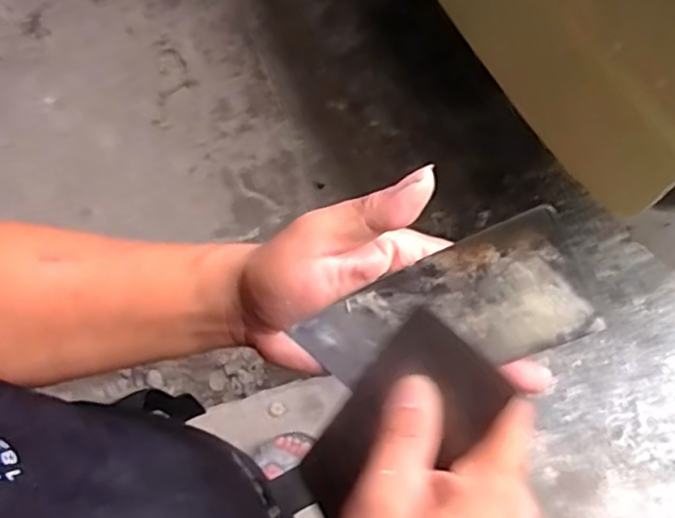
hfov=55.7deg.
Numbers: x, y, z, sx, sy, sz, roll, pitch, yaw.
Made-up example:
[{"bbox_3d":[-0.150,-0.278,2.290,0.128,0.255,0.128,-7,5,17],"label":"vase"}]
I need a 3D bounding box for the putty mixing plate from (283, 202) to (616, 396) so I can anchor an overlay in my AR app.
[{"bbox_3d":[0.053,0.031,0.312,0.129,0.007,0.070,-26,109,15],"label":"putty mixing plate"}]

